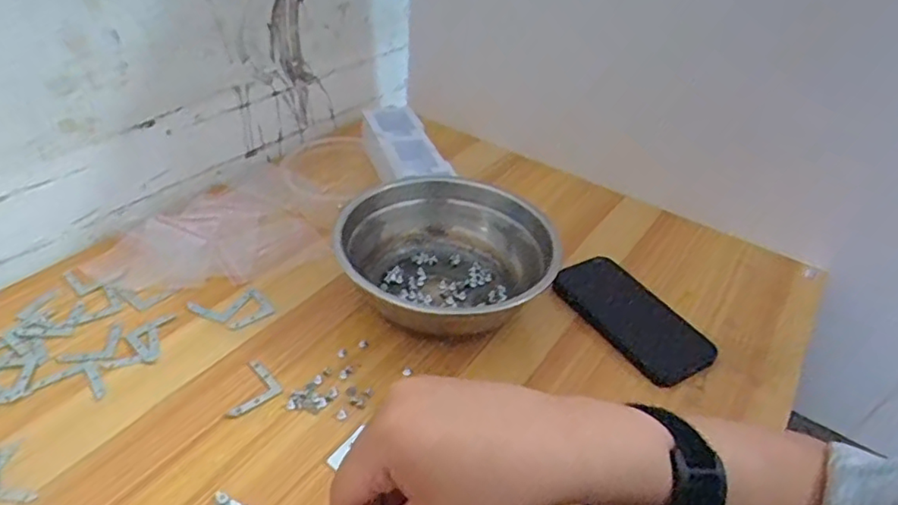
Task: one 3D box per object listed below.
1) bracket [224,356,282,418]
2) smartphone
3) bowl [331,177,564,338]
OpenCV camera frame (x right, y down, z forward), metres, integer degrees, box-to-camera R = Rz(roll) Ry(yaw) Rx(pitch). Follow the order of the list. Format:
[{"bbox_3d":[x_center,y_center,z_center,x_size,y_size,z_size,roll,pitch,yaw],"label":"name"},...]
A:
[{"bbox_3d":[-0.143,0.102,0.455,0.031,0.004,0.054,5,39,0],"label":"bracket"},{"bbox_3d":[0.163,0.053,0.535,0.076,0.012,0.140,-19,45,-27],"label":"smartphone"},{"bbox_3d":[-0.004,0.005,0.522,0.165,0.068,0.181,3,39,-3],"label":"bowl"}]

